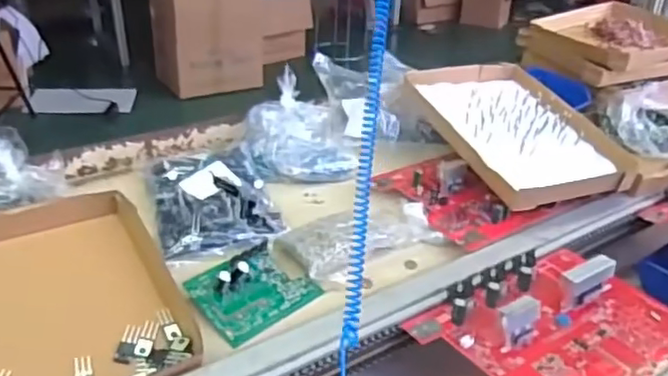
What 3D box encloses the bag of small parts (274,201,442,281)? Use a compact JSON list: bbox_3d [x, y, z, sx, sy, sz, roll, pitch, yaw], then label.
[{"bbox_3d":[0.032,0.058,0.813,0.205,0.054,0.105,-18,33,-33],"label":"bag of small parts"}]

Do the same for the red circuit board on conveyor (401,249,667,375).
[{"bbox_3d":[0.250,0.140,0.692,0.290,0.041,0.204,-17,32,-32],"label":"red circuit board on conveyor"}]

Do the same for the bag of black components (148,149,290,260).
[{"bbox_3d":[-0.162,0.008,0.839,0.155,0.035,0.187,-13,46,-22],"label":"bag of black components"}]

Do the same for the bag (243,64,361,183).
[{"bbox_3d":[-0.052,-0.088,0.979,0.171,0.107,0.188,-1,27,-5],"label":"bag"}]

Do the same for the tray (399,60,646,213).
[{"bbox_3d":[0.275,-0.098,1.006,0.267,0.056,0.349,-12,44,-28],"label":"tray"}]

